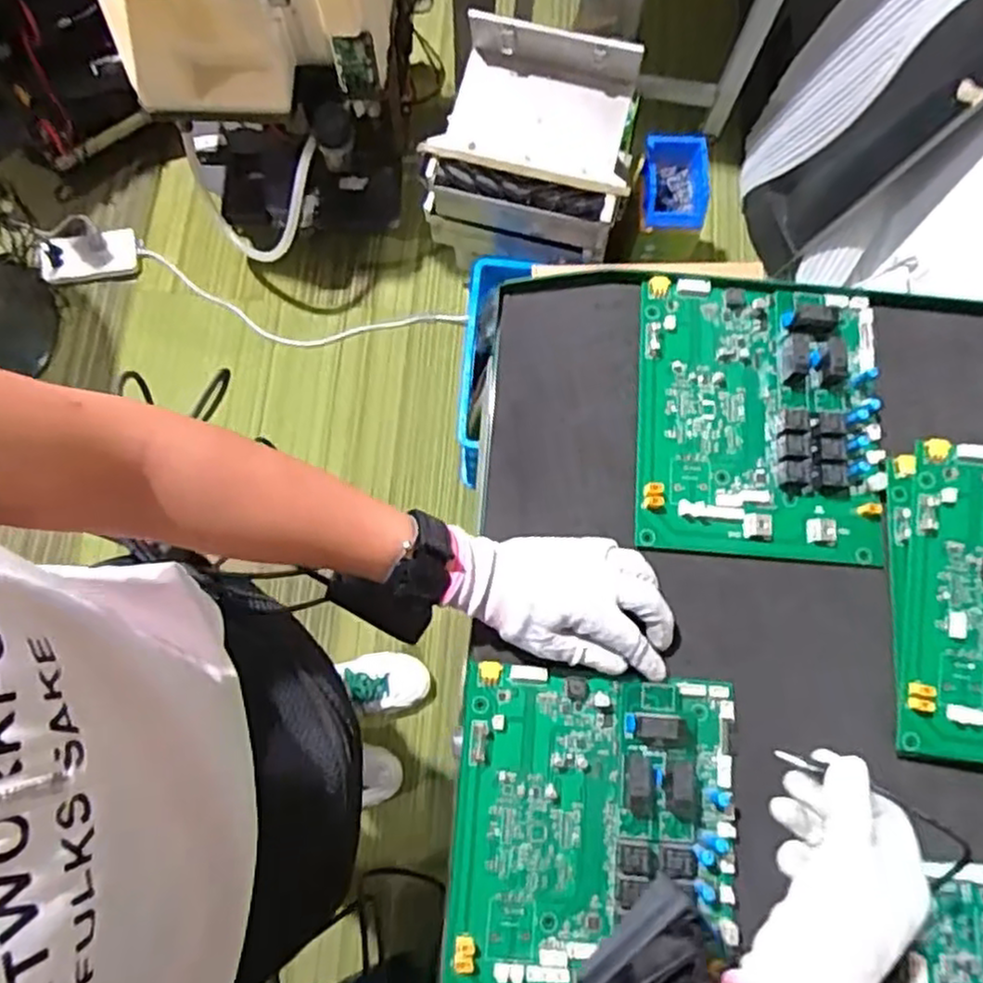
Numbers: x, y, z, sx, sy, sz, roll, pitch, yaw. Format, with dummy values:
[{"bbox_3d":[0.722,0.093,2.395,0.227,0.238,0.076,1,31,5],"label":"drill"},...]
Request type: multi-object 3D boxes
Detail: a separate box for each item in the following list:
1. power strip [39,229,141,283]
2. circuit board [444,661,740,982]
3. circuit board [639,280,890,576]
[{"bbox_3d":[-0.824,-0.480,1.479,0.198,0.028,0.095,-9,106,-5],"label":"power strip"},{"bbox_3d":[0.066,0.212,0.439,0.171,0.028,0.195,5,75,-1],"label":"circuit board"},{"bbox_3d":[0.192,-0.056,0.514,0.174,0.025,0.200,5,75,-1],"label":"circuit board"}]

